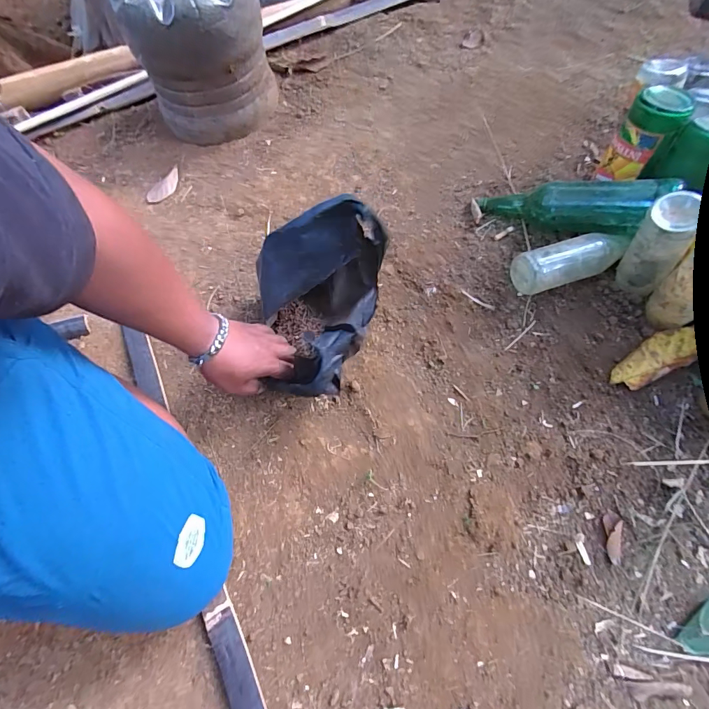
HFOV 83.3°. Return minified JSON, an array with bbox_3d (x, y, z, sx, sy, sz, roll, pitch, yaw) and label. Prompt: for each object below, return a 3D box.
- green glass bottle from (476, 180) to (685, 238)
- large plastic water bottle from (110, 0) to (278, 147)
[{"bbox_3d":[0.323,-0.223,0.614,0.273,0.066,0.064,18,63,42],"label":"green glass bottle"},{"bbox_3d":[-0.280,-0.563,0.748,0.231,0.251,0.196,-18,66,-7],"label":"large plastic water bottle"}]

